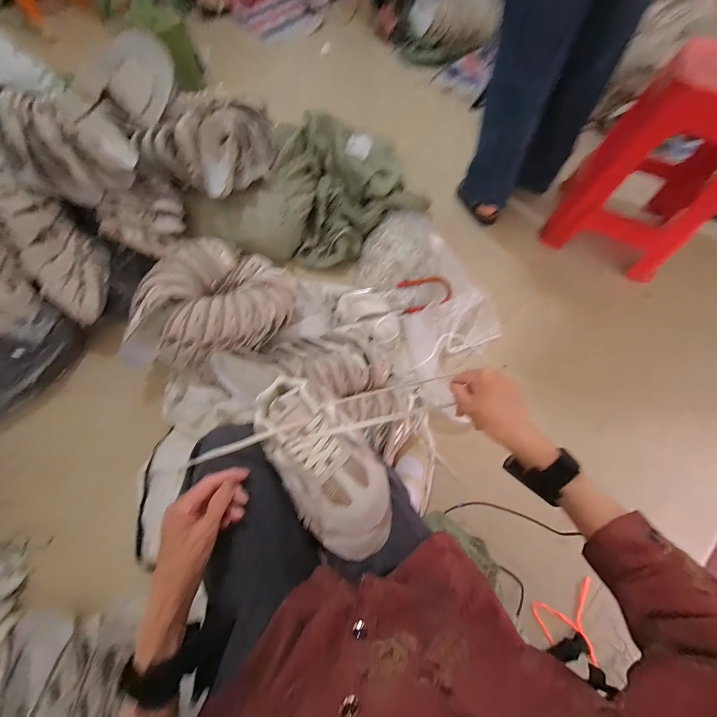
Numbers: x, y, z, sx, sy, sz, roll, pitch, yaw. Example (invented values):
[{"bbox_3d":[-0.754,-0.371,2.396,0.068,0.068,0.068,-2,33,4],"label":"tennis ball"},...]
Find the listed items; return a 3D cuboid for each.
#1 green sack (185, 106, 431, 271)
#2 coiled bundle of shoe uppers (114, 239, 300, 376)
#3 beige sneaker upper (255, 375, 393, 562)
[{"bbox_3d":[-0.140,-0.520,1.032,0.533,0.175,0.698,39,72,14],"label":"green sack"},{"bbox_3d":[-0.401,-0.151,0.844,0.375,0.129,0.378,17,68,7],"label":"coiled bundle of shoe uppers"},{"bbox_3d":[-0.057,0.138,0.426,0.122,0.066,0.263,-35,68,-14],"label":"beige sneaker upper"}]

